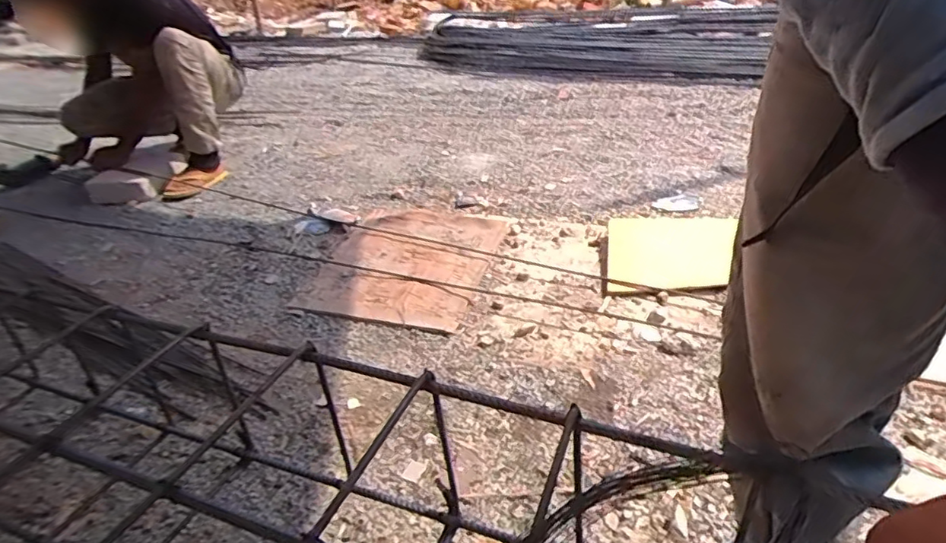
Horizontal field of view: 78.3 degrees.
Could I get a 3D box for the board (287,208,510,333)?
[{"bbox_3d":[-0.155,-0.038,1.402,0.392,0.033,0.483,6,35,17],"label":"board"}]

